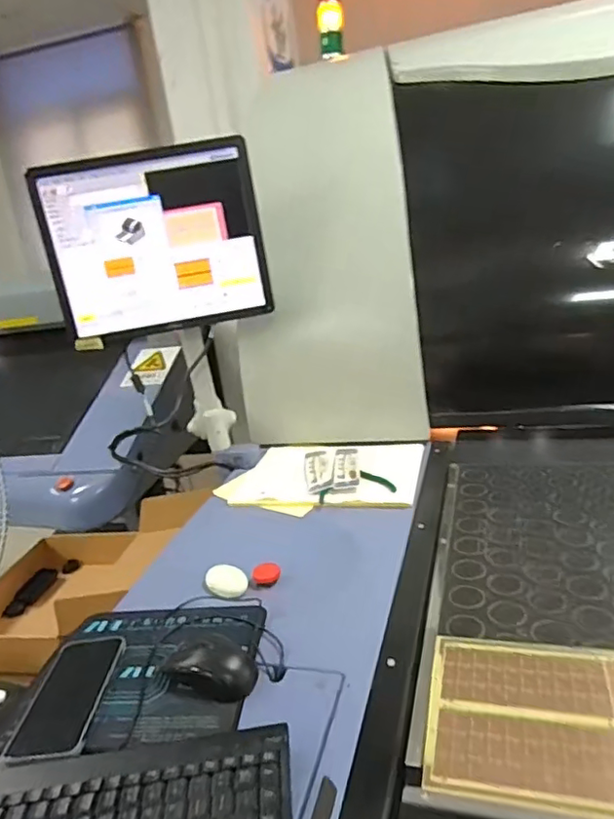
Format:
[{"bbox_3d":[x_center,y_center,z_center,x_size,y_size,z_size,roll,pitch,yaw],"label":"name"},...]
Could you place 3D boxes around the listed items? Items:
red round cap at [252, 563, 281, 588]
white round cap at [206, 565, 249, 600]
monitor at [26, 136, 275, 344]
[{"bbox_3d":[-0.058,0.235,0.839,0.039,0.010,0.045,-10,19,-7],"label":"red round cap"},{"bbox_3d":[-0.114,0.245,0.839,0.056,0.016,0.065,-12,20,-12],"label":"white round cap"},{"bbox_3d":[-0.268,-0.294,1.051,0.375,0.294,0.050,-10,19,-7],"label":"monitor"}]

